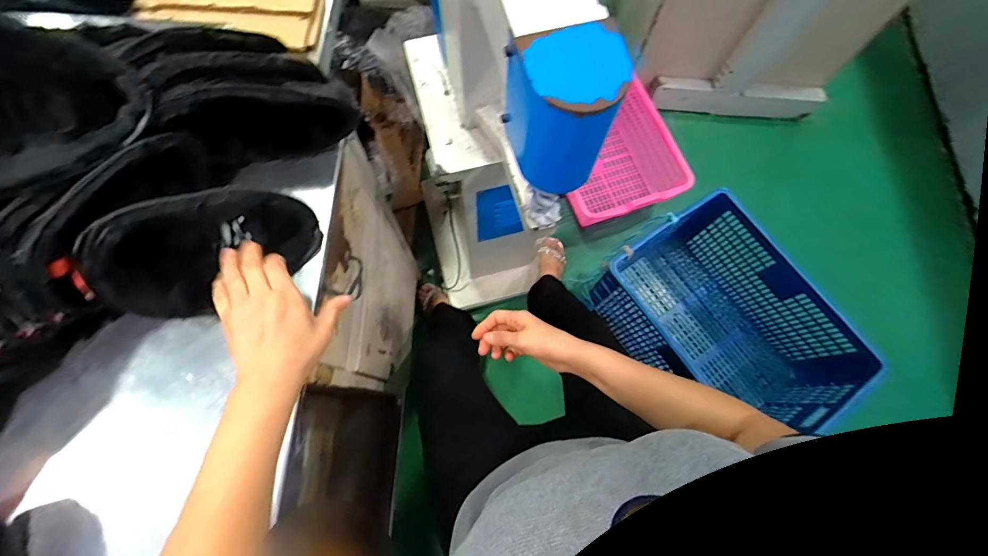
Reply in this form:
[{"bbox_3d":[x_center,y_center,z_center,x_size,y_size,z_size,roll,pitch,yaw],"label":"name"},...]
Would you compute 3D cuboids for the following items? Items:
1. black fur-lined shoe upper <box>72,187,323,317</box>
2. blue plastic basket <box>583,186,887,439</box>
[{"bbox_3d":[-0.294,-0.031,0.436,0.187,0.123,0.091,-19,75,-7],"label":"black fur-lined shoe upper"},{"bbox_3d":[0.638,0.143,1.212,0.434,0.322,0.608,-34,77,-11],"label":"blue plastic basket"}]

